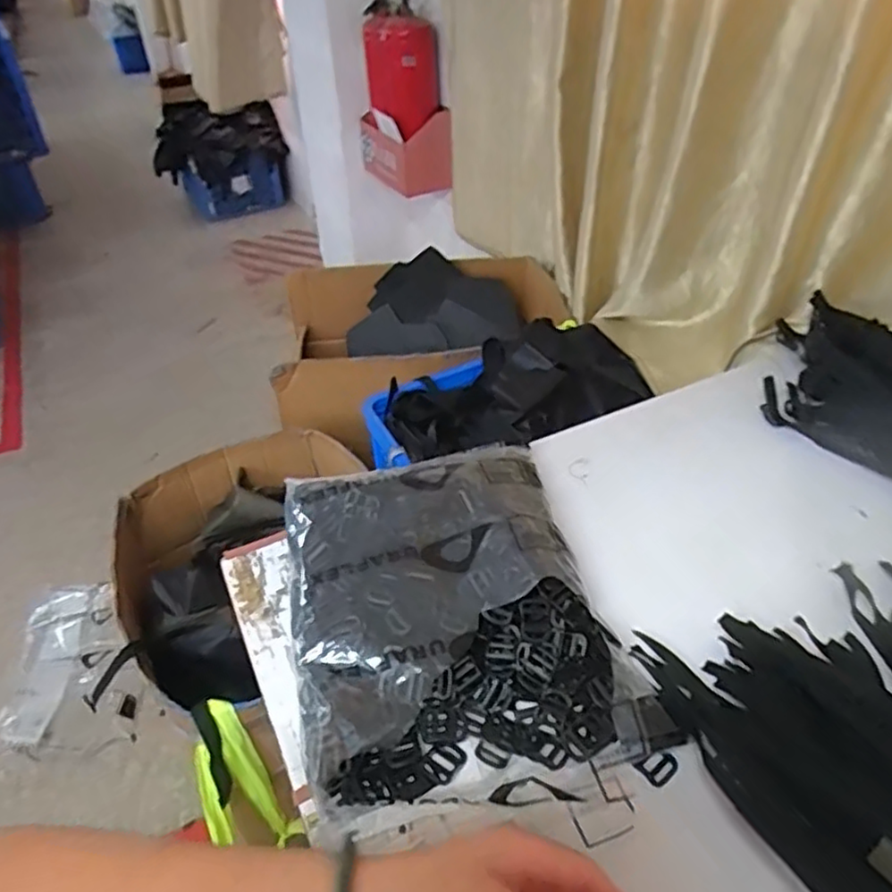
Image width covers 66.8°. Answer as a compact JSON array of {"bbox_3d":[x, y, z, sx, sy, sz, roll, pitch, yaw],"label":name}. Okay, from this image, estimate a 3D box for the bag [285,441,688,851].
[{"bbox_3d":[0.005,0.153,0.582,0.260,0.070,0.354,-12,40,-11],"label":"bag"}]

